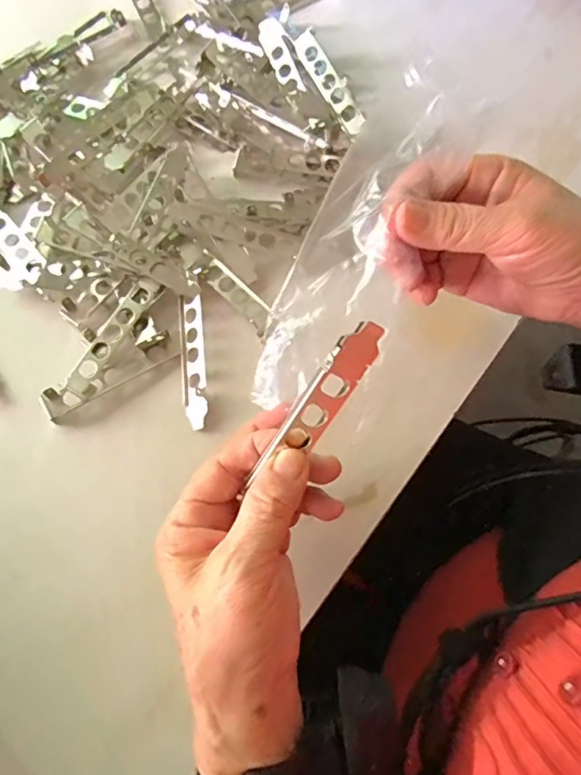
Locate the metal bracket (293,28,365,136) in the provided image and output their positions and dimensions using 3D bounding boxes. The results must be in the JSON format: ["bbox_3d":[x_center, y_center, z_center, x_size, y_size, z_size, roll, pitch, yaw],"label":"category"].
[{"bbox_3d":[0.037,-0.268,0.442,0.022,0.016,0.101,-34,83,22],"label":"metal bracket"}]

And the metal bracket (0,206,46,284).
[{"bbox_3d":[-0.221,-0.119,0.391,0.022,0.011,0.103,-40,77,-11],"label":"metal bracket"}]

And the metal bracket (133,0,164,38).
[{"bbox_3d":[-0.147,-0.380,0.481,0.017,0.005,0.113,-24,74,-7],"label":"metal bracket"}]

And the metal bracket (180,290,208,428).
[{"bbox_3d":[-0.071,-0.019,0.361,0.020,0.006,0.097,-10,77,16],"label":"metal bracket"}]

